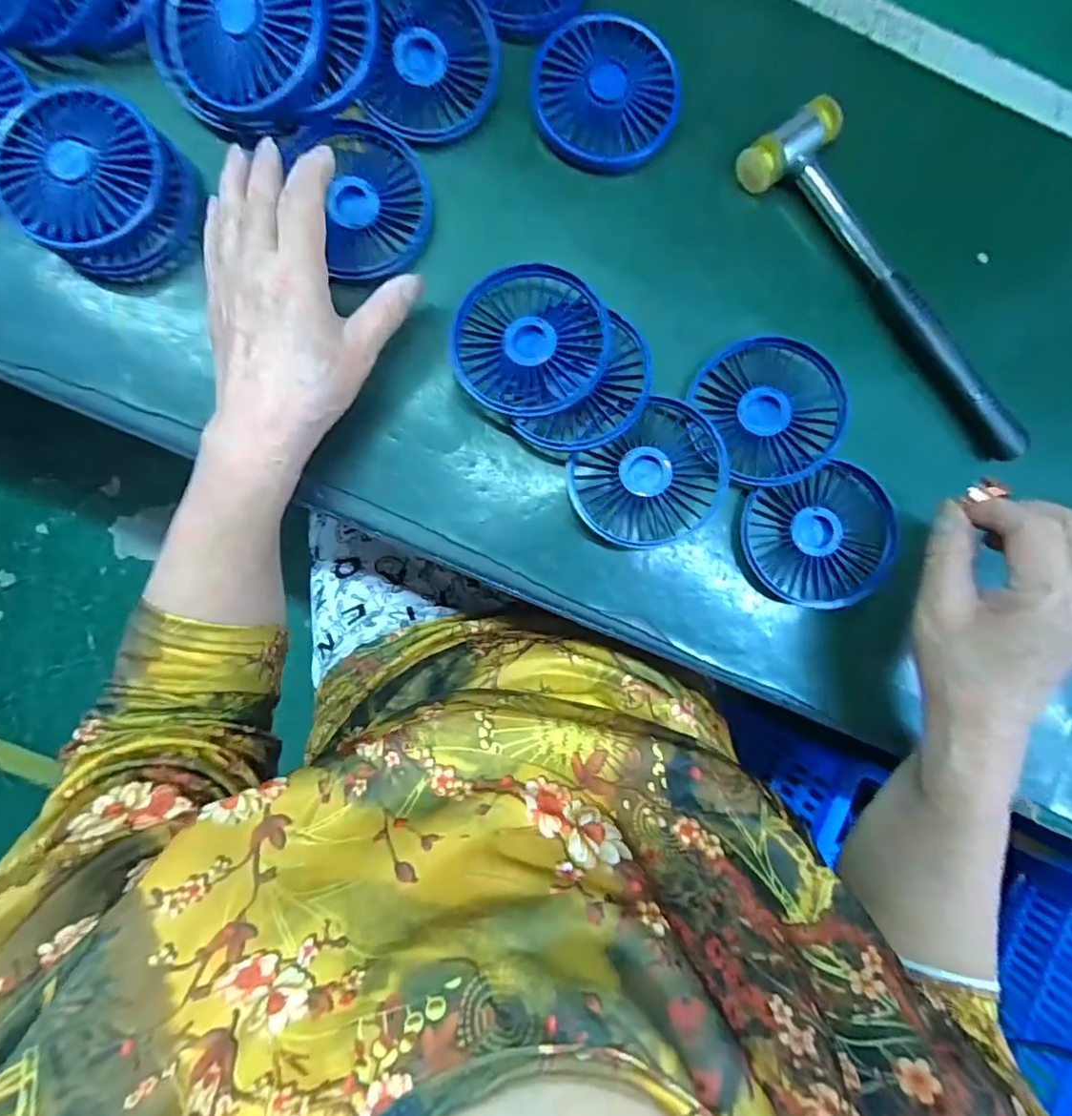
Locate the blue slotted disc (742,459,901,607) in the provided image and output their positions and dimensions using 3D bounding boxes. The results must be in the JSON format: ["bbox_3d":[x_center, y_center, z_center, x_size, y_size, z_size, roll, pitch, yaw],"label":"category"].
[{"bbox_3d":[0.169,-0.011,0.331,0.078,0.019,0.078,0,90,-4],"label":"blue slotted disc"}]

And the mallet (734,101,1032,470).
[{"bbox_3d":[0.220,-0.162,0.339,0.057,0.029,0.239,-41,92,-3],"label":"mallet"}]

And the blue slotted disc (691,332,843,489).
[{"bbox_3d":[0.138,-0.089,0.327,0.072,0.024,0.084,-28,91,-3],"label":"blue slotted disc"}]

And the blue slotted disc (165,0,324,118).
[{"bbox_3d":[-0.155,-0.284,0.293,0.086,0.009,0.086,4,103,11],"label":"blue slotted disc"}]

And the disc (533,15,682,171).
[{"bbox_3d":[0.041,-0.276,0.335,0.086,0.015,0.085,0,90,-4],"label":"disc"}]

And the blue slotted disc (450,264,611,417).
[{"bbox_3d":[-0.003,-0.123,0.316,0.085,0.016,0.081,-1,83,7],"label":"blue slotted disc"}]

